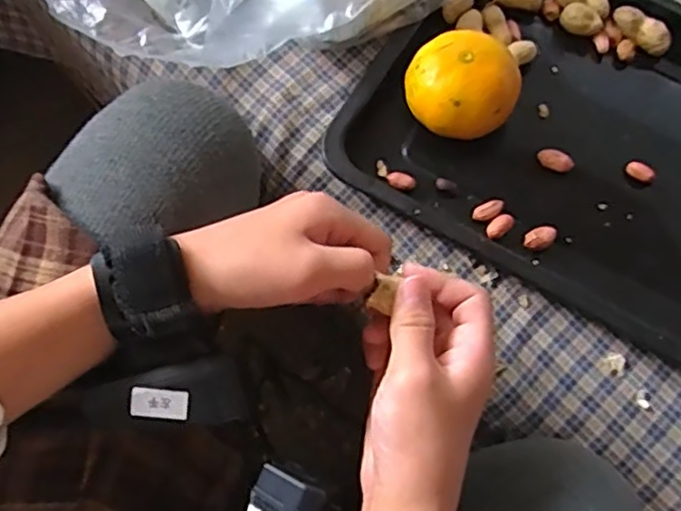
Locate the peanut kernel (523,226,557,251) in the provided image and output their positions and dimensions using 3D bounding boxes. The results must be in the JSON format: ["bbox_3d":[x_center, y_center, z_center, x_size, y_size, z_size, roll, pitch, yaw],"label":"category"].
[{"bbox_3d":[0.117,-0.009,0.385,0.021,0.008,0.012,-28,74,-9],"label":"peanut kernel"}]

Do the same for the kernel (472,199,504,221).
[{"bbox_3d":[0.087,-0.026,0.388,0.020,0.006,0.010,-30,74,-9],"label":"kernel"}]

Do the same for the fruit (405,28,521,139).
[{"bbox_3d":[0.072,-0.100,0.394,0.066,0.049,0.059,-2,72,-2],"label":"fruit"}]

